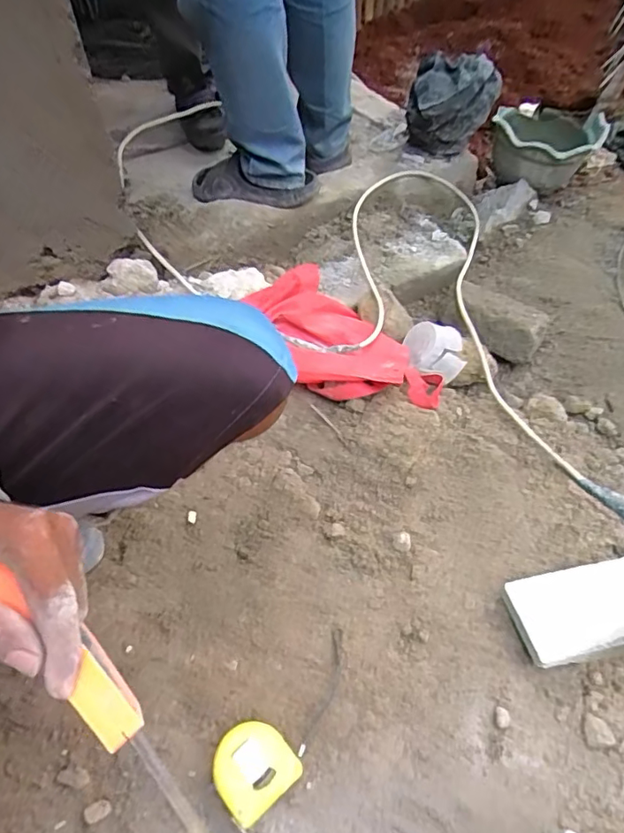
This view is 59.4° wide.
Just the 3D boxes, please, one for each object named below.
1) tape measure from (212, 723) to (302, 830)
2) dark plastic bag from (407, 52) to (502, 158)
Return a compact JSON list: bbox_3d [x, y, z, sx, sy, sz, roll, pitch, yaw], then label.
[{"bbox_3d":[-0.060,0.346,0.539,0.077,0.037,0.077,-33,60,-26],"label":"tape measure"},{"bbox_3d":[0.289,-0.640,1.153,0.175,0.181,0.139,14,52,12],"label":"dark plastic bag"}]

